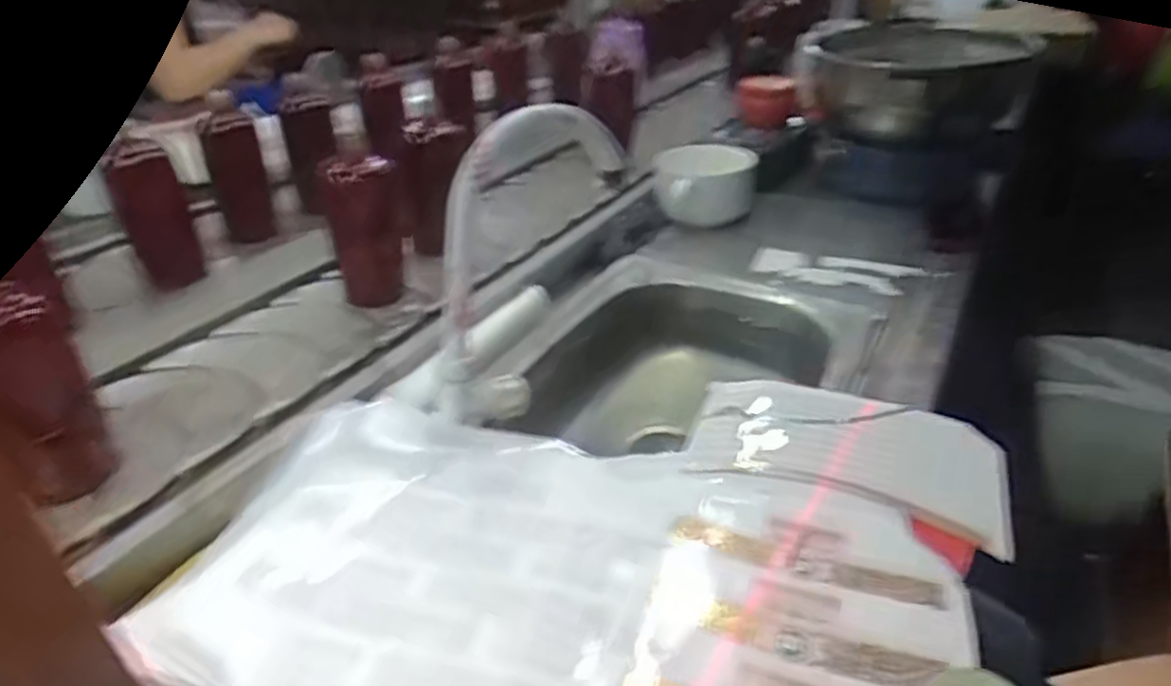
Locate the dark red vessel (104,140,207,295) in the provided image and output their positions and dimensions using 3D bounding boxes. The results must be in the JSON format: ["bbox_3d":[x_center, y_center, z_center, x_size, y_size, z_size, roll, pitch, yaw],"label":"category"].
[{"bbox_3d":[-0.498,-0.143,0.822,0.068,0.158,0.062,-18,38,-25],"label":"dark red vessel"}]

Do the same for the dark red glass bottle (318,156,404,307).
[{"bbox_3d":[-0.243,-0.129,0.791,0.061,0.160,0.065,14,36,20],"label":"dark red glass bottle"}]

